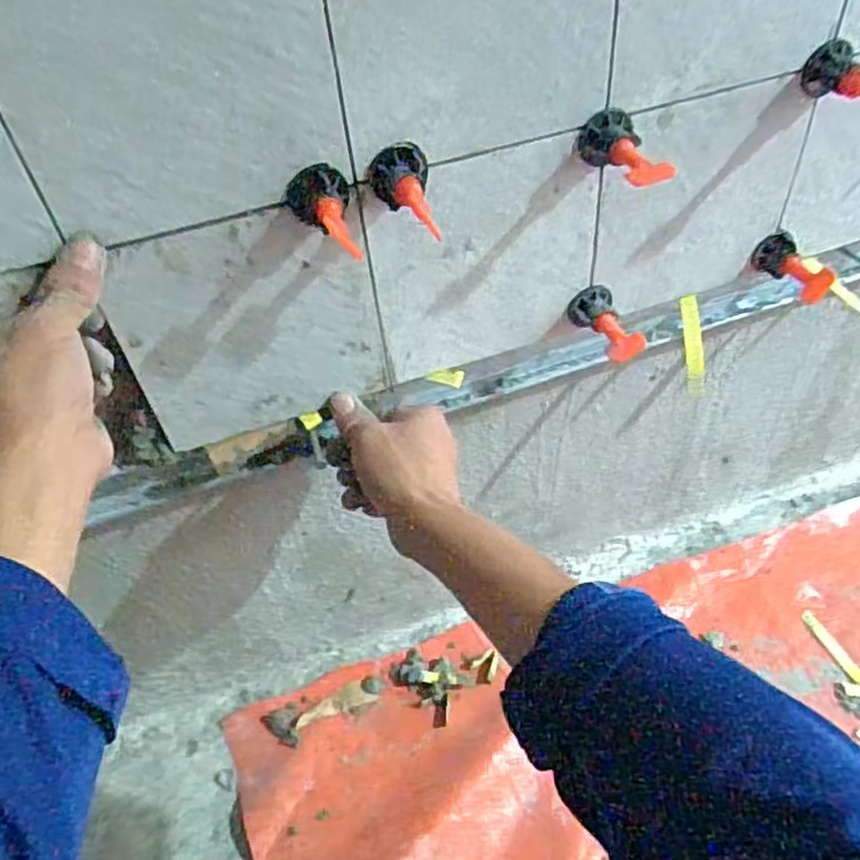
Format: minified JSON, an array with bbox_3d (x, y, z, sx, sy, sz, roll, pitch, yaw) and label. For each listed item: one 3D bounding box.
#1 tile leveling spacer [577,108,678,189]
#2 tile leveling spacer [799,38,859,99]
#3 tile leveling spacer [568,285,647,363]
[{"bbox_3d":[0.110,-0.154,0.404,0.034,0.029,0.052,-13,47,-7],"label":"tile leveling spacer"},{"bbox_3d":[0.248,-0.200,0.416,0.029,0.028,0.063,-16,47,-9],"label":"tile leveling spacer"},{"bbox_3d":[0.121,-0.071,0.488,0.032,0.027,0.055,-17,47,-10],"label":"tile leveling spacer"}]

